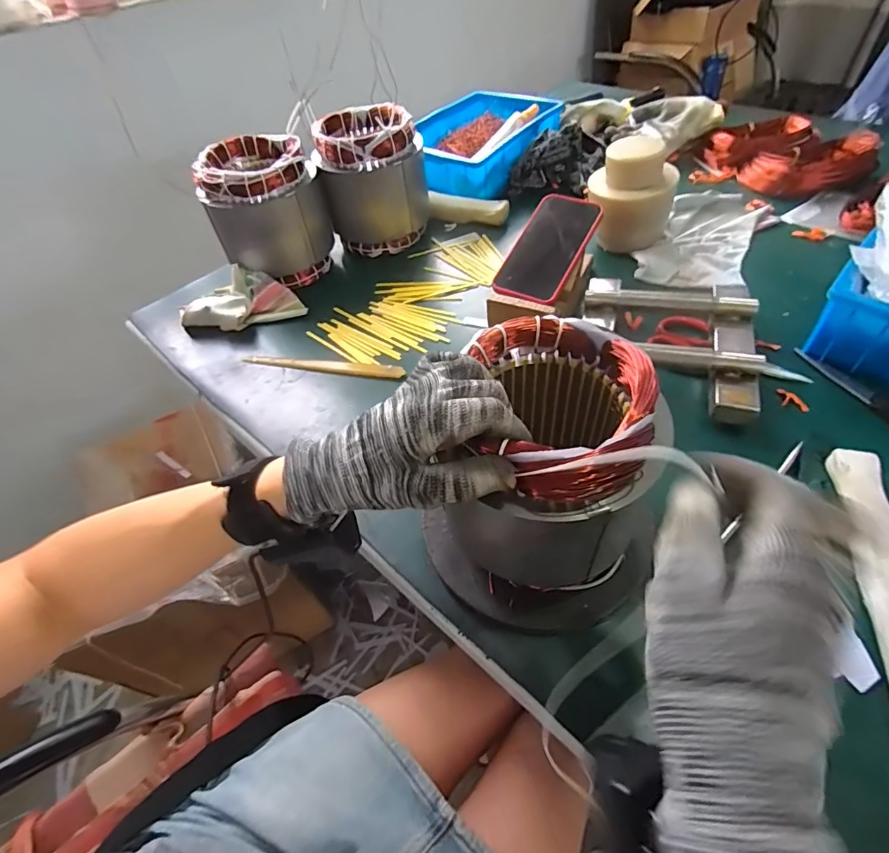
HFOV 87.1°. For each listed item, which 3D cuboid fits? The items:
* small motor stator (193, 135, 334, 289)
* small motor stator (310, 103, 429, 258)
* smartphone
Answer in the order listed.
[{"bbox_3d":[-0.247,-0.296,0.661,0.147,0.162,0.145,-24,52,-13],"label":"small motor stator"},{"bbox_3d":[-0.103,-0.364,0.700,0.152,0.169,0.132,-12,50,-4],"label":"small motor stator"},{"bbox_3d":[0.130,-0.221,0.575,0.076,0.012,0.156,26,80,18],"label":"smartphone"}]

